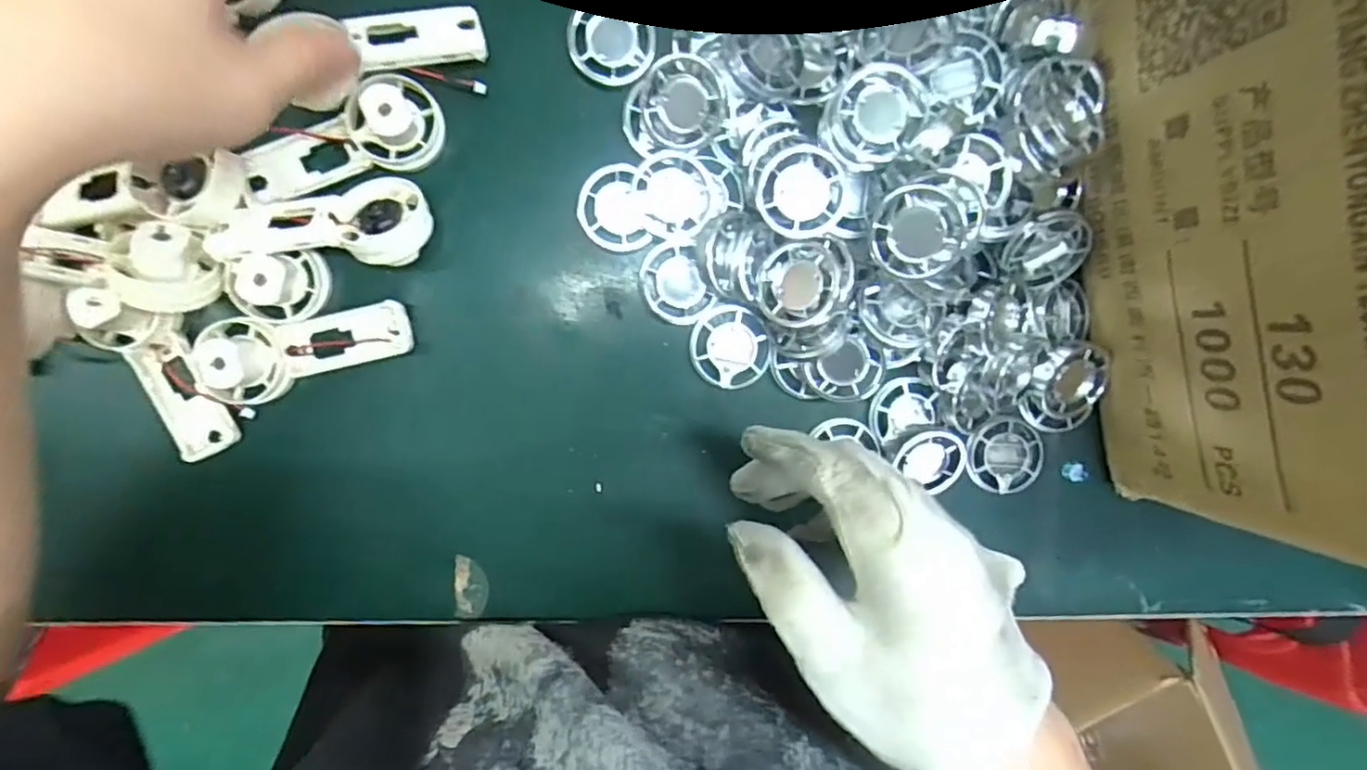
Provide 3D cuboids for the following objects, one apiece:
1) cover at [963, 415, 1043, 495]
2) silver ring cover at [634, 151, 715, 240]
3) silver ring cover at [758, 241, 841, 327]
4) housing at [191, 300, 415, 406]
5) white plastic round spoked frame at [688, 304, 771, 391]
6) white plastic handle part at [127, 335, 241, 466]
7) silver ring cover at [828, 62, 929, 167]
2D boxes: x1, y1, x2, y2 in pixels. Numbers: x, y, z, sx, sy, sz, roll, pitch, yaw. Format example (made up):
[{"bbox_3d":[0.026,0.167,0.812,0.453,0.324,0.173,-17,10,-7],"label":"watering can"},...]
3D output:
[{"bbox_3d":[0.163,0.035,0.328,0.041,0.008,0.038,12,93,-5],"label":"cover"},{"bbox_3d":[-0.004,-0.087,0.294,0.038,0.009,0.037,4,94,-5],"label":"silver ring cover"},{"bbox_3d":[0.052,-0.044,0.288,0.035,0.010,0.036,-16,73,22],"label":"silver ring cover"},{"bbox_3d":[-0.170,-0.014,0.288,0.090,0.025,0.038,-7,95,-4],"label":"housing"},{"bbox_3d":[0.023,-0.018,0.309,0.038,0.004,0.040,0,94,-5],"label":"white plastic round spoked frame"},{"bbox_3d":[-0.226,0.006,0.291,0.025,0.013,0.055,-32,96,-2],"label":"white plastic handle part"},{"bbox_3d":[0.082,-0.114,0.272,0.037,0.016,0.036,13,93,-5],"label":"silver ring cover"}]

